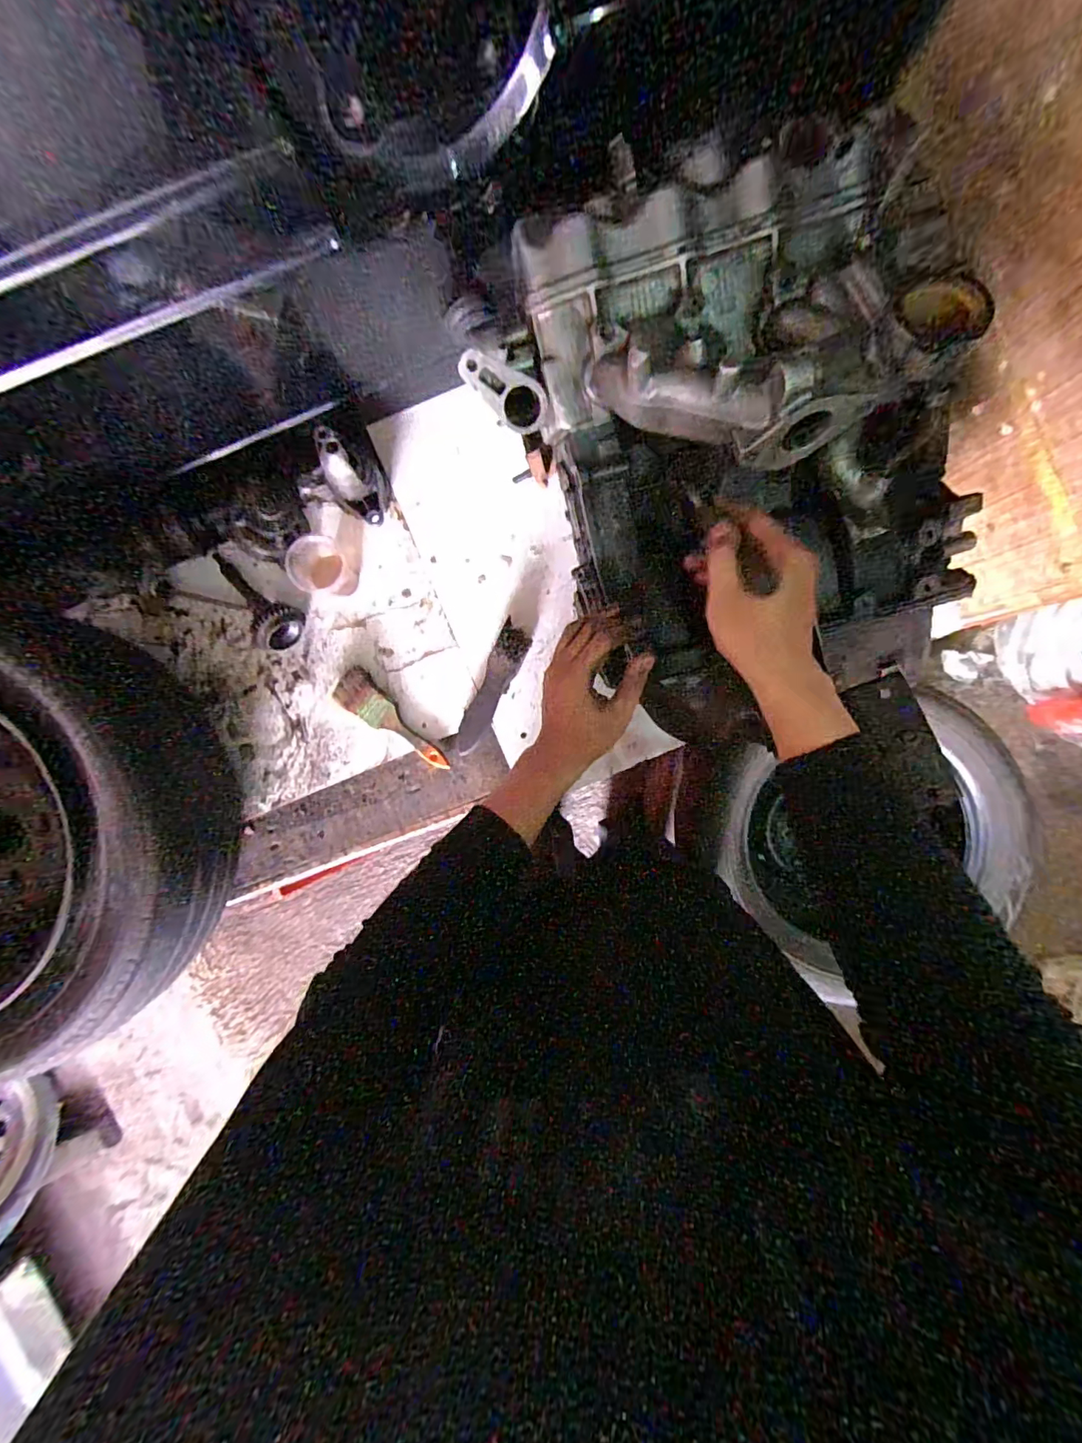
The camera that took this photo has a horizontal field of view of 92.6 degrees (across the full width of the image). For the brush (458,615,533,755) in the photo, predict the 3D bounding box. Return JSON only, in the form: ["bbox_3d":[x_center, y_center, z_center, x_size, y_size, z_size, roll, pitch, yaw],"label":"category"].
[{"bbox_3d":[-0.065,-0.042,0.688,0.041,0.021,0.177,25,89,1],"label":"brush"}]

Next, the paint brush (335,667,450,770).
[{"bbox_3d":[-0.201,0.003,0.699,0.183,0.010,0.047,42,89,2],"label":"paint brush"}]

